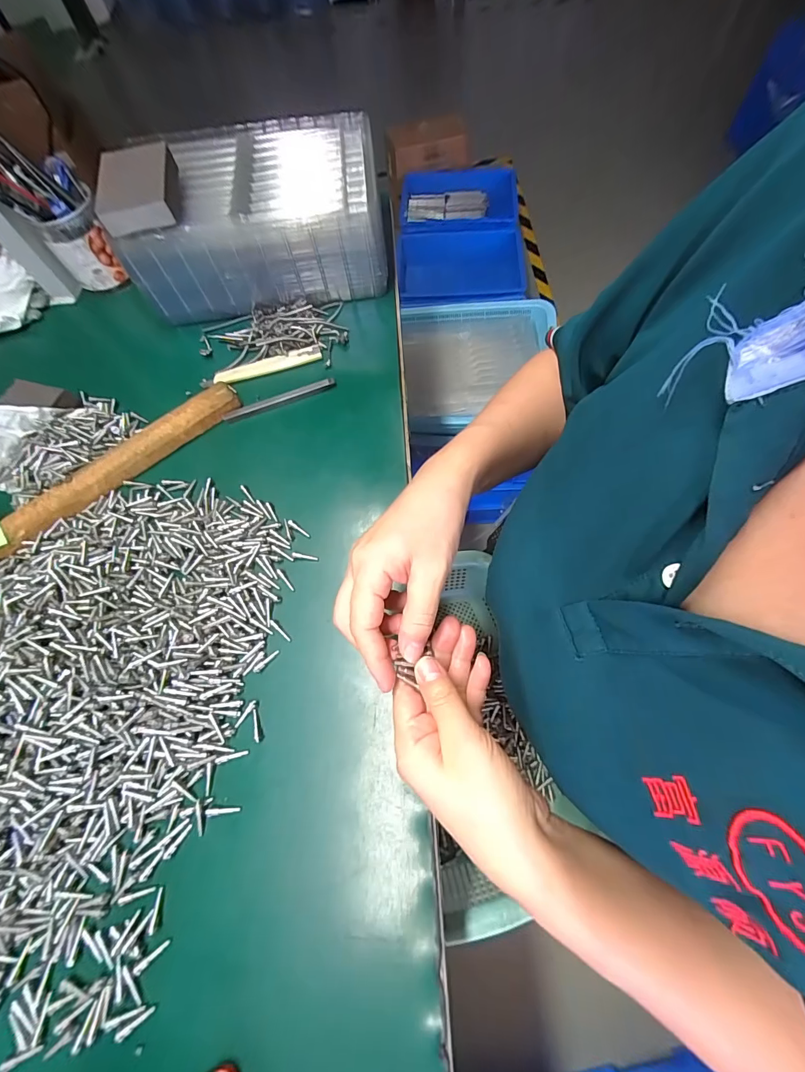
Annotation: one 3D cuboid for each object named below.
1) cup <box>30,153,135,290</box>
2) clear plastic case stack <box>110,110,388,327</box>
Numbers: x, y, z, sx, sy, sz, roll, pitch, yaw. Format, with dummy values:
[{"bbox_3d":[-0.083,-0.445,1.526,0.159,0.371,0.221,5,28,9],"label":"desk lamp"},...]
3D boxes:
[{"bbox_3d":[-0.391,-0.366,0.502,0.073,0.101,0.073,-28,69,-9],"label":"cup"},{"bbox_3d":[-0.167,-0.369,0.490,0.276,0.118,0.168,-9,67,-1],"label":"clear plastic case stack"}]

